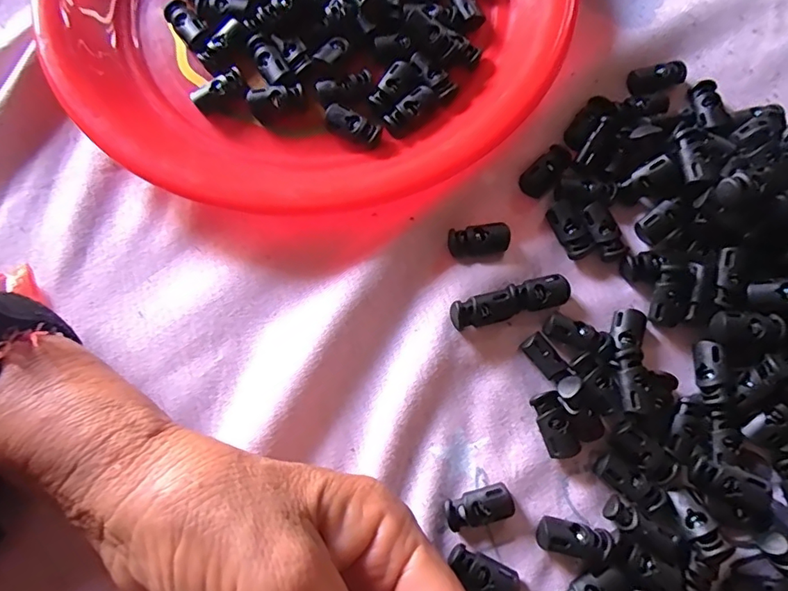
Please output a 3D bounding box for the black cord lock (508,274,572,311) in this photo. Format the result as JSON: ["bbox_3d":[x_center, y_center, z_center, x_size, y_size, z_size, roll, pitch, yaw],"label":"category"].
[{"bbox_3d":[0.066,-0.001,0.228,0.027,0.009,0.013,-13,75,-3],"label":"black cord lock"}]

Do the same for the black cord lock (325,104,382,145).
[{"bbox_3d":[-0.020,-0.082,0.244,0.027,0.010,0.010,20,76,5],"label":"black cord lock"}]

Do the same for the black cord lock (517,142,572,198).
[{"bbox_3d":[0.075,-0.061,0.246,0.031,0.010,0.014,-44,79,-11],"label":"black cord lock"}]

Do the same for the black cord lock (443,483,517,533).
[{"bbox_3d":[0.035,0.086,0.206,0.027,0.009,0.014,-17,76,-5],"label":"black cord lock"}]

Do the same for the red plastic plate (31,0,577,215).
[{"bbox_3d":[-0.041,-0.156,0.255,0.245,0.030,0.248,0,75,0],"label":"red plastic plate"}]

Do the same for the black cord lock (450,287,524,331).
[{"bbox_3d":[0.041,0.006,0.223,0.031,0.011,0.012,-17,75,-4],"label":"black cord lock"}]

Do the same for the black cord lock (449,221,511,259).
[{"bbox_3d":[0.040,-0.026,0.233,0.028,0.007,0.014,-9,75,-2],"label":"black cord lock"}]

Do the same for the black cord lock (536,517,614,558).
[{"bbox_3d":[0.071,0.097,0.202,0.029,0.011,0.011,9,75,3],"label":"black cord lock"}]

